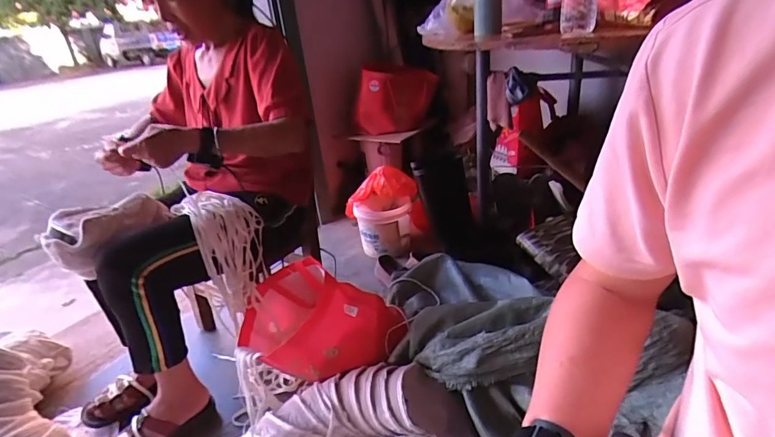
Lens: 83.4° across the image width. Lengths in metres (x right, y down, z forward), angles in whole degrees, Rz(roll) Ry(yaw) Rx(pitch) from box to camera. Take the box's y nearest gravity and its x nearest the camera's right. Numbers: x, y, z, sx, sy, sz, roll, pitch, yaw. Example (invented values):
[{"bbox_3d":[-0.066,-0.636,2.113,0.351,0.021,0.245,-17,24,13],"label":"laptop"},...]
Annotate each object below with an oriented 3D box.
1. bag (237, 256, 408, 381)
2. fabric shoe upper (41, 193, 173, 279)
[{"bbox_3d":[-0.151,0.214,1.011,0.347,0.205,0.248,-21,30,-29],"label":"bag"},{"bbox_3d":[-0.592,0.023,0.930,0.150,0.114,0.217,-3,26,6],"label":"fabric shoe upper"}]

